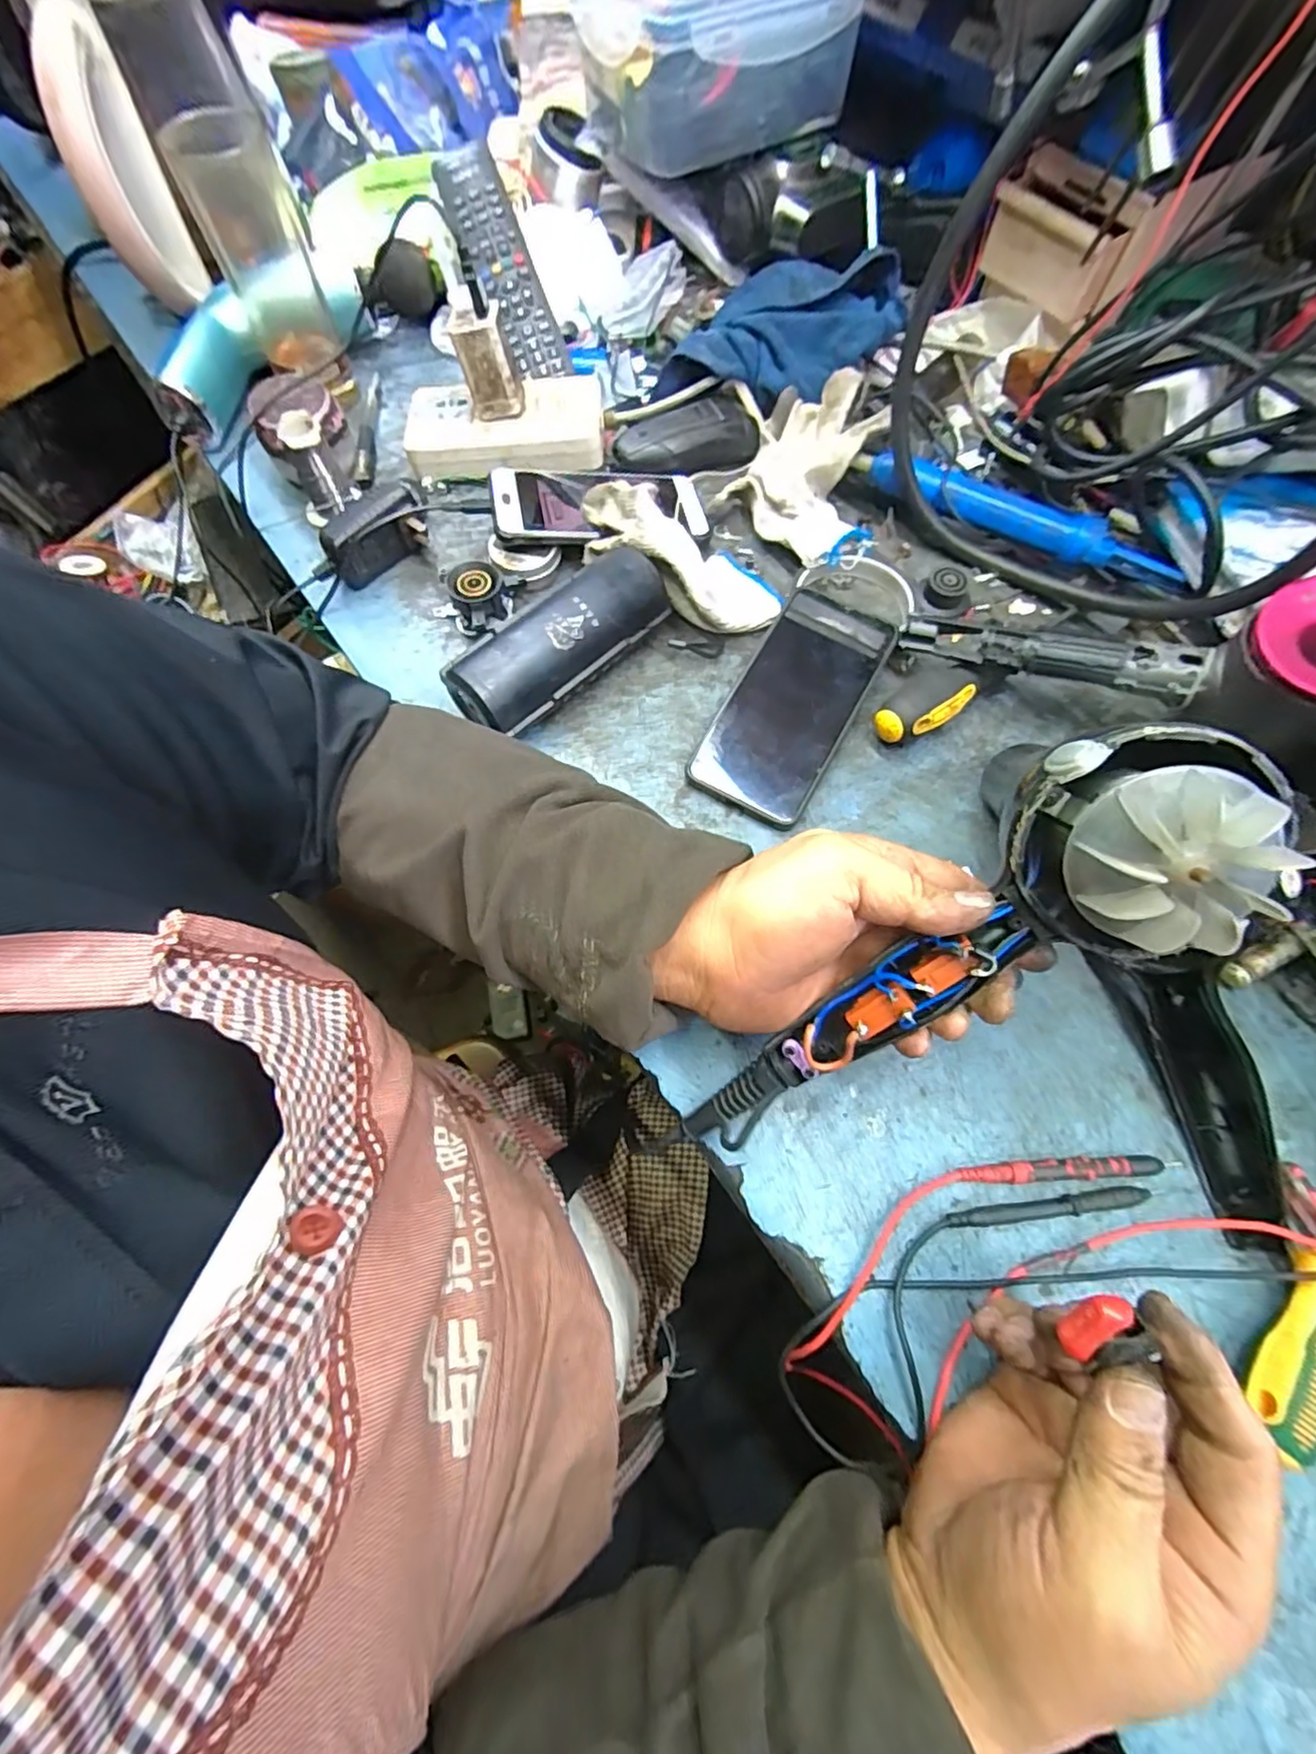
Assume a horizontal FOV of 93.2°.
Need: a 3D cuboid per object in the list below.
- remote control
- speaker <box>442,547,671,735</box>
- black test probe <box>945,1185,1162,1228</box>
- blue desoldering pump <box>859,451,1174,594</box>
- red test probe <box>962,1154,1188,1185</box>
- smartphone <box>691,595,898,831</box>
[{"bbox_3d":[-0.124,-0.487,0.495,0.048,0.024,0.173,-26,99,-6],"label":"remote control"},{"bbox_3d":[-0.060,-0.147,0.400,0.055,0.052,0.155,42,72,15],"label":"speaker"},{"bbox_3d":[0.190,0.158,0.297,0.103,0.006,0.010,-5,68,-3],"label":"black test probe"},{"bbox_3d":[0.252,-0.255,0.442,0.230,0.025,0.027,28,69,10],"label":"blue desoldering pump"},{"bbox_3d":[0.202,0.144,0.306,0.107,0.011,0.011,-3,67,-3],"label":"red test probe"},{"bbox_3d":[0.085,-0.111,0.395,0.076,0.009,0.152,29,79,8],"label":"smartphone"}]

